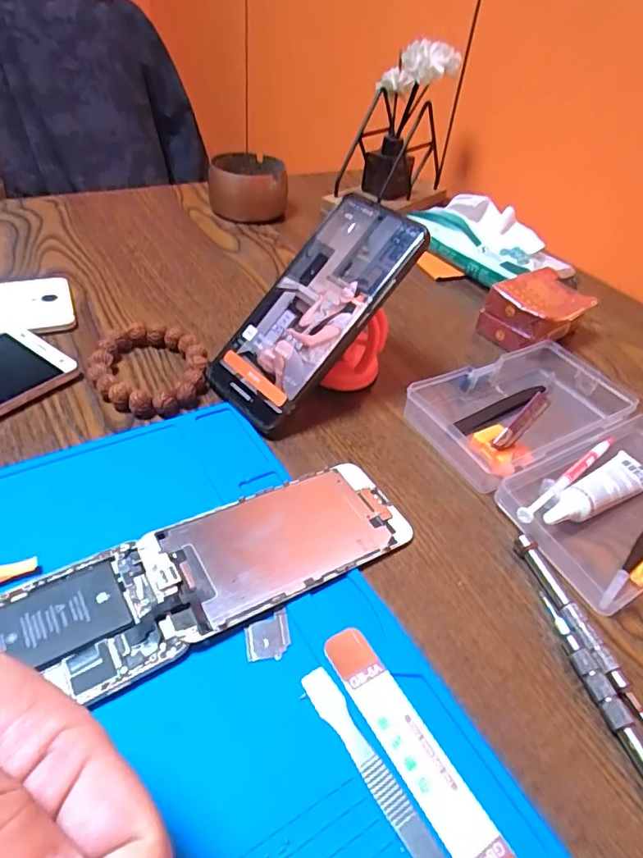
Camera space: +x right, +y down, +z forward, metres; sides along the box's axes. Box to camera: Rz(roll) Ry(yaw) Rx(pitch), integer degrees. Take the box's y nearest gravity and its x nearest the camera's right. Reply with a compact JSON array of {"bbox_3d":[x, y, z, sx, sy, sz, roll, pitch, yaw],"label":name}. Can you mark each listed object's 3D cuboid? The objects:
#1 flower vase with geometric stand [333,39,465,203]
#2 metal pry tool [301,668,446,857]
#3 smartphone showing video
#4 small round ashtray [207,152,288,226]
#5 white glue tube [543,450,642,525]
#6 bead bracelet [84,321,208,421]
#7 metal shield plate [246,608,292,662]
[{"bbox_3d":[0.087,-0.336,0.596,0.122,0.159,0.088,9,43,2],"label":"flower vase with geometric stand"},{"bbox_3d":[0.031,0.144,0.197,0.012,0.004,0.121,-23,51,-29],"label":"metal pry tool"},{"bbox_3d":[-0.006,-0.079,0.351,0.072,0.007,0.162,42,93,30],"label":"smartphone showing video"},{"bbox_3d":[-0.083,-0.273,0.600,0.086,0.051,0.096,0,43,-8],"label":"small round ashtray"},{"bbox_3d":[0.165,0.037,0.315,0.100,0.019,0.024,-20,49,-27],"label":"white glue tube"},{"bbox_3d":[-0.120,-0.043,0.370,0.076,0.018,0.089,-1,43,-9],"label":"bead bracelet"},{"bbox_3d":[-0.024,0.094,0.241,0.020,0.004,0.021,-6,44,-14],"label":"metal shield plate"}]

